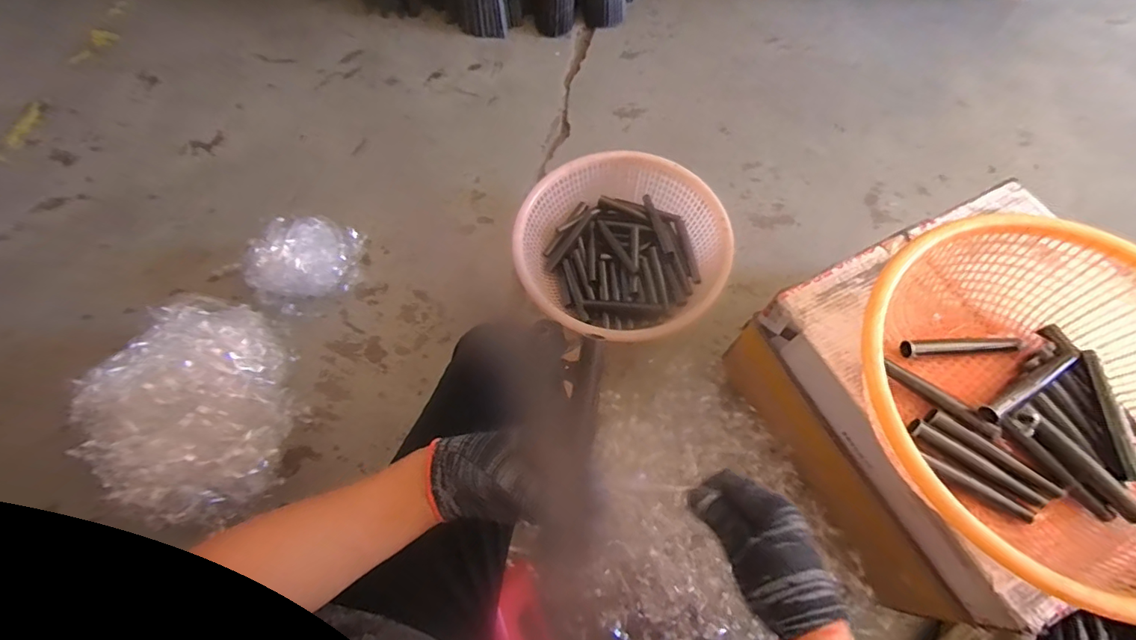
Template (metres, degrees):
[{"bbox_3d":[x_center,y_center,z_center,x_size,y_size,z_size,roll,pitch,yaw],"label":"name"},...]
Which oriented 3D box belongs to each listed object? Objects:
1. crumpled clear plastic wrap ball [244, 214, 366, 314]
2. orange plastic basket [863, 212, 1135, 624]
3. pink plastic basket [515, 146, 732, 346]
[{"bbox_3d":[-0.525,-0.112,0.975,0.176,0.150,0.173,-1,67,2],"label":"crumpled clear plastic wrap ball"},{"bbox_3d":[0.521,0.088,0.544,0.386,0.132,0.390,-22,68,-6],"label":"orange plastic basket"},{"bbox_3d":[0.106,-0.140,0.962,0.383,0.161,0.394,-14,67,-3],"label":"pink plastic basket"}]

